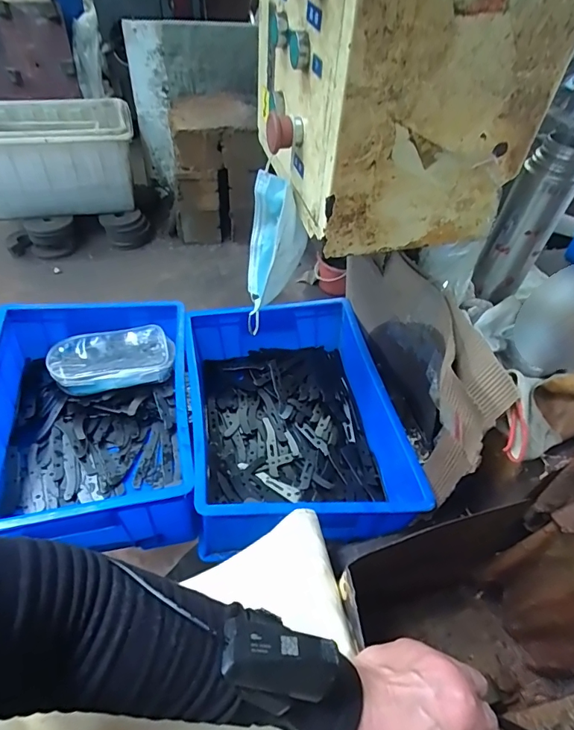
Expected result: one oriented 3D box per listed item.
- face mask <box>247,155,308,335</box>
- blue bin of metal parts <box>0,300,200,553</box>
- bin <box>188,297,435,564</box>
[{"bbox_3d":[-0.014,-0.144,0.553,0.068,0.153,0.095,1,48,-4],"label":"face mask"},{"bbox_3d":[-0.293,0.073,0.691,0.295,0.141,0.404,-6,49,-11],"label":"blue bin of metal parts"},{"bbox_3d":[0.004,0.076,0.724,0.297,0.145,0.410,-4,48,-8],"label":"bin"}]

